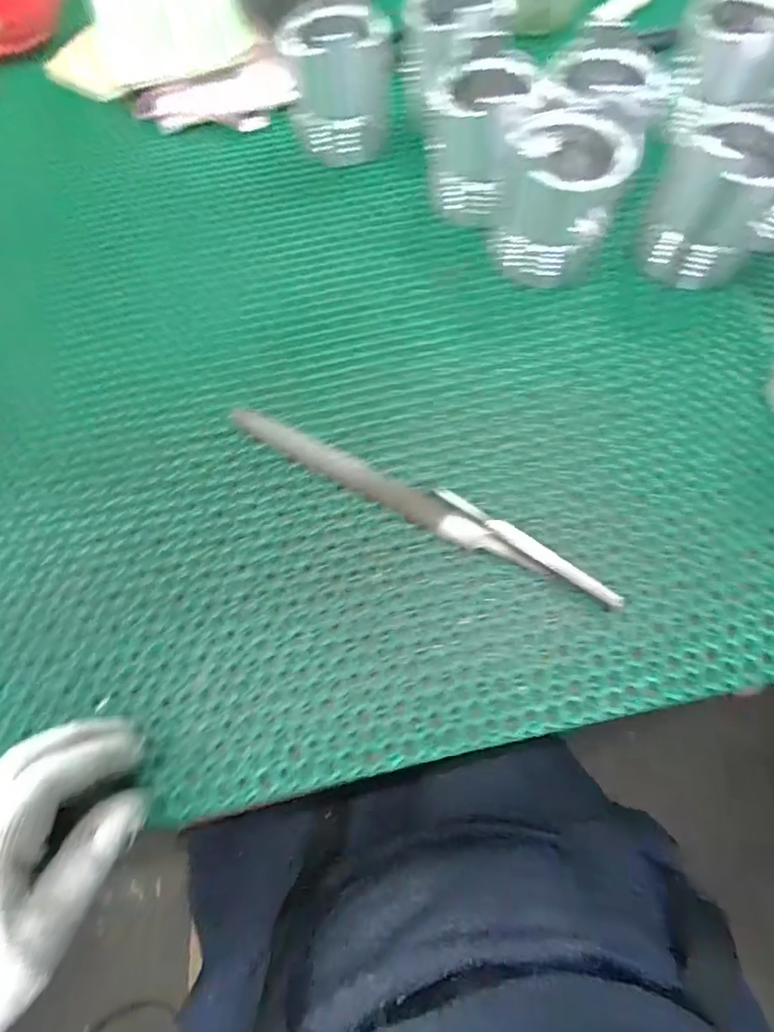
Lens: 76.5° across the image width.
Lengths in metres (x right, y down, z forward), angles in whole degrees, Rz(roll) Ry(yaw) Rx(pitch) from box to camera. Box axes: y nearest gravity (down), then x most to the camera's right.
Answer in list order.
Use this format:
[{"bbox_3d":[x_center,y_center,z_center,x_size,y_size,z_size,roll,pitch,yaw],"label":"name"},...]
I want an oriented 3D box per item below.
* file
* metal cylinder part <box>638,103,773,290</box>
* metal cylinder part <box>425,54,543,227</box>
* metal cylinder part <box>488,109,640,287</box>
[{"bbox_3d":[0.015,-0.012,0.329,0.281,0.013,0.026,26,72,11],"label":"file"},{"bbox_3d":[0.249,-0.242,0.371,0.085,0.088,0.073,26,72,11],"label":"metal cylinder part"},{"bbox_3d":[0.075,-0.305,0.405,0.079,0.091,0.072,29,73,13],"label":"metal cylinder part"},{"bbox_3d":[0.131,-0.243,0.377,0.088,0.093,0.080,16,70,8],"label":"metal cylinder part"}]

